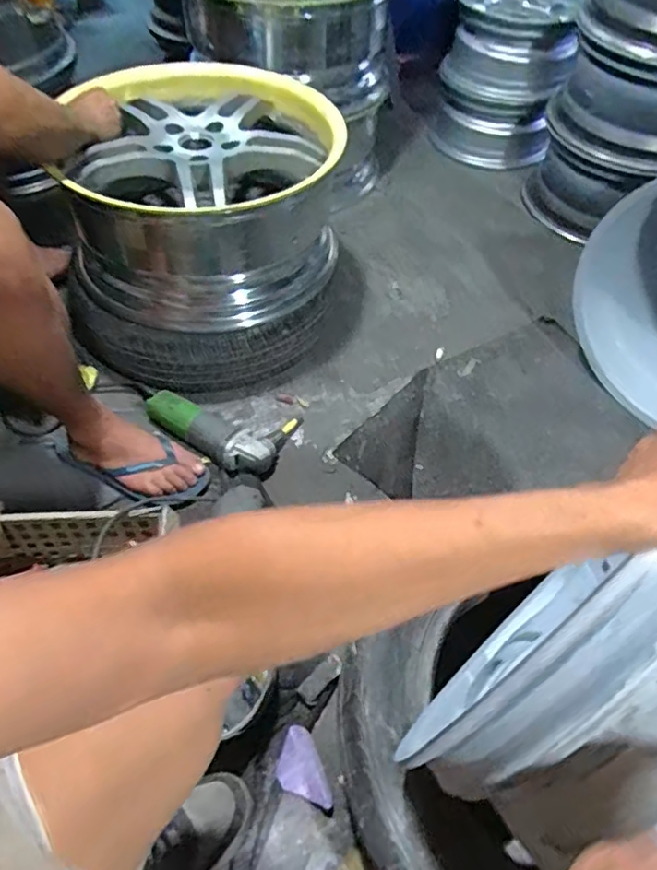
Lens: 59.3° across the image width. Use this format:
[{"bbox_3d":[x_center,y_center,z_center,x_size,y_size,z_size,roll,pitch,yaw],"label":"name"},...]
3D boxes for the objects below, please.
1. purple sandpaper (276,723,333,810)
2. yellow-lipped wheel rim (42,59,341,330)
[{"bbox_3d":[-0.035,0.420,0.721,0.054,0.007,0.096,-18,56,-14],"label":"purple sandpaper"},{"bbox_3d":[-0.201,-0.448,1.069,0.461,0.280,0.477,0,53,0],"label":"yellow-lipped wheel rim"}]

